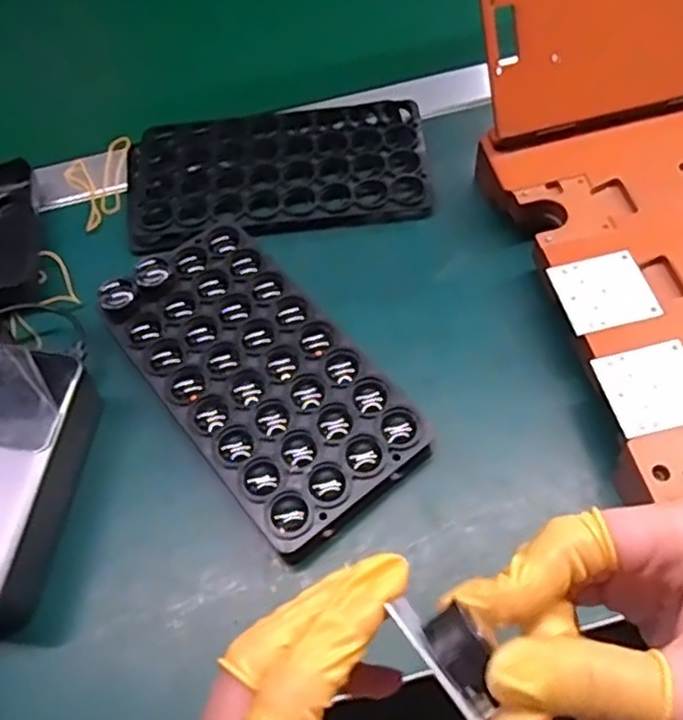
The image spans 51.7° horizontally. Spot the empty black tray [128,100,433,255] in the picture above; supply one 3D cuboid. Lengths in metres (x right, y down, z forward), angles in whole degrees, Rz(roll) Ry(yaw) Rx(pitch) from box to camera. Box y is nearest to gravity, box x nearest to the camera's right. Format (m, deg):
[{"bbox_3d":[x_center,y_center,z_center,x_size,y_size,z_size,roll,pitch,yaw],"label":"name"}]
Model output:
[{"bbox_3d":[-0.043,-0.130,0.476,0.197,0.013,0.099,-8,60,1],"label":"empty black tray"}]

